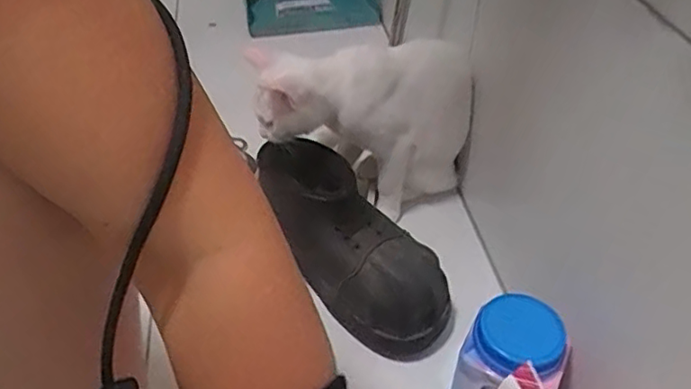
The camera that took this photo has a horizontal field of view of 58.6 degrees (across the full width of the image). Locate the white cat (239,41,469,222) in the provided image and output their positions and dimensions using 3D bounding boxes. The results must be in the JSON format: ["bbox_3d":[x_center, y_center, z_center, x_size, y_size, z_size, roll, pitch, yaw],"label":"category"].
[{"bbox_3d":[0.019,-0.072,0.717,0.239,0.207,0.098,-17,45,-18],"label":"white cat"}]

